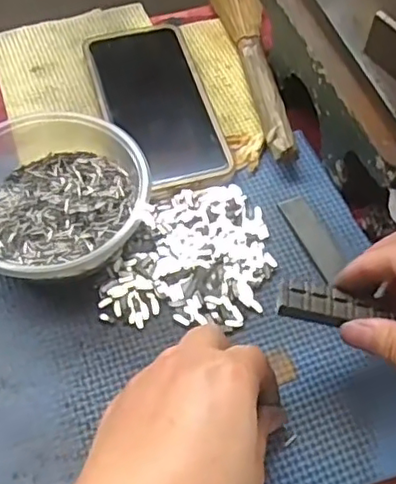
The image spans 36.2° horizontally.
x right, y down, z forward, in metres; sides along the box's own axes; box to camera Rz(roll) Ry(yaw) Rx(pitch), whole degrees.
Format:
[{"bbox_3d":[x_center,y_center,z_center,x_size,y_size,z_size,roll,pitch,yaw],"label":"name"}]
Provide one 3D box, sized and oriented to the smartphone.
[{"bbox_3d":[-0.029,-0.100,0.429,0.073,0.006,0.153,-16,60,-12],"label":"smartphone"}]

